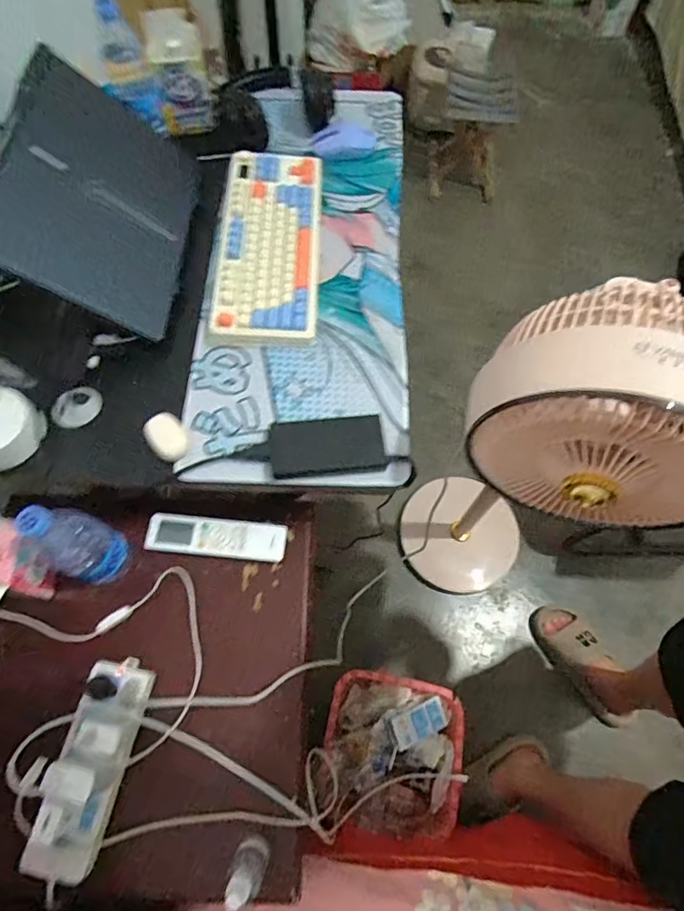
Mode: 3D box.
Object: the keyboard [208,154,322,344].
[{"bbox_3d":[-0.113,-0.330,0.765,0.155,0.048,0.353,1,66,0],"label":"keyboard"}]

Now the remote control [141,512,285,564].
[{"bbox_3d":[-0.180,0.117,0.712,0.196,0.017,0.052,5,66,2],"label":"remote control"}]

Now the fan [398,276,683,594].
[{"bbox_3d":[0.285,0.068,0.876,0.263,0.992,0.267,32,69,12],"label":"fan"}]

